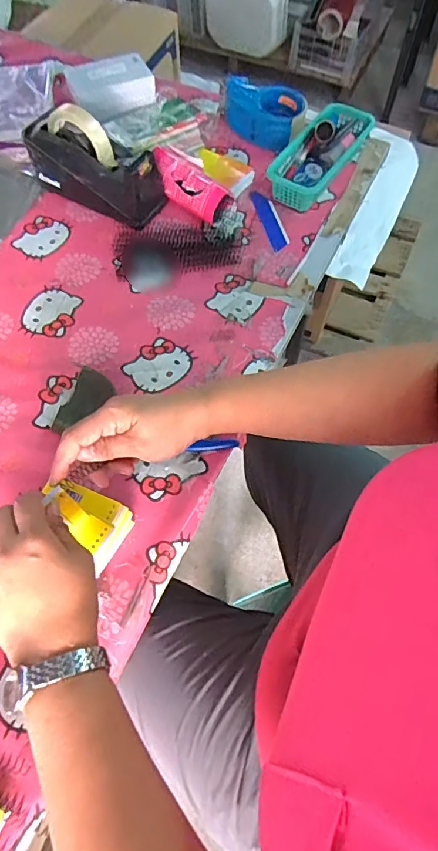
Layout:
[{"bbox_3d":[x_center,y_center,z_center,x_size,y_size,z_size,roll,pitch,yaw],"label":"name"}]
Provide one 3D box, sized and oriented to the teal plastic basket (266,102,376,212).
[{"bbox_3d":[0.168,-0.447,0.771,0.093,0.057,0.240,31,67,13],"label":"teal plastic basket"}]

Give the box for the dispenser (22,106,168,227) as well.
[{"bbox_3d":[-0.181,-0.397,0.702,0.205,0.124,0.083,27,66,12],"label":"dispenser"}]

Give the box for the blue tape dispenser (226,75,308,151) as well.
[{"bbox_3d":[0.077,-0.537,0.804,0.136,0.060,0.105,7,63,2],"label":"blue tape dispenser"}]

